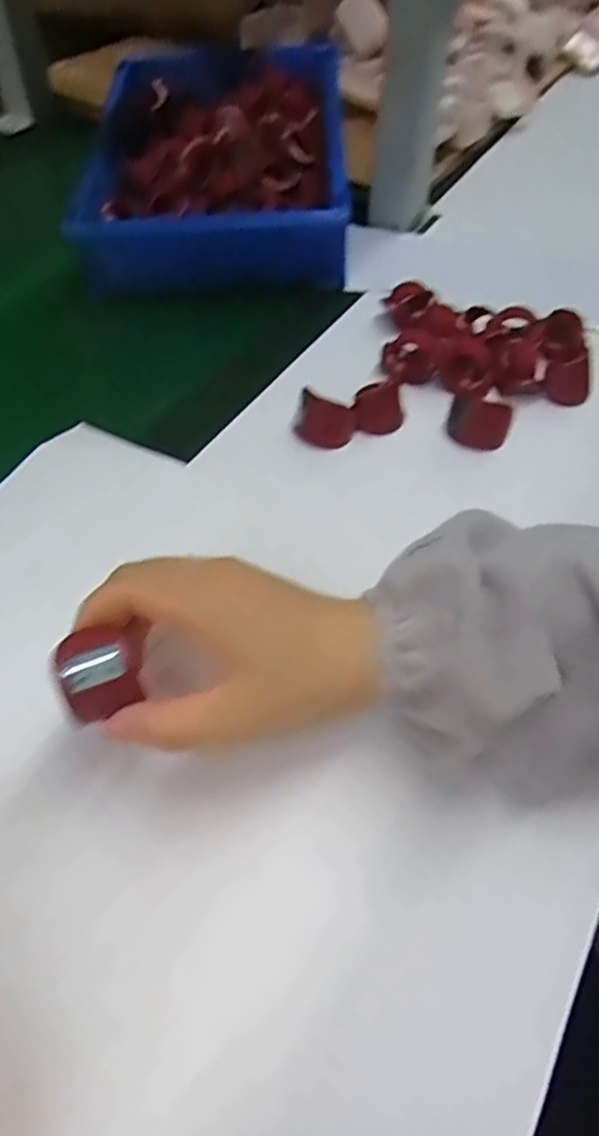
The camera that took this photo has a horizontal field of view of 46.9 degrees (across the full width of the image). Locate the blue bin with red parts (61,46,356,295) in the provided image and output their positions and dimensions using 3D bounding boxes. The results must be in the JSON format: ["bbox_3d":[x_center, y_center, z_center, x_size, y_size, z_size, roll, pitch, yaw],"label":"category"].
[{"bbox_3d":[-0.071,-0.368,0.614,0.210,0.068,0.327,0,53,-1],"label":"blue bin with red parts"}]

